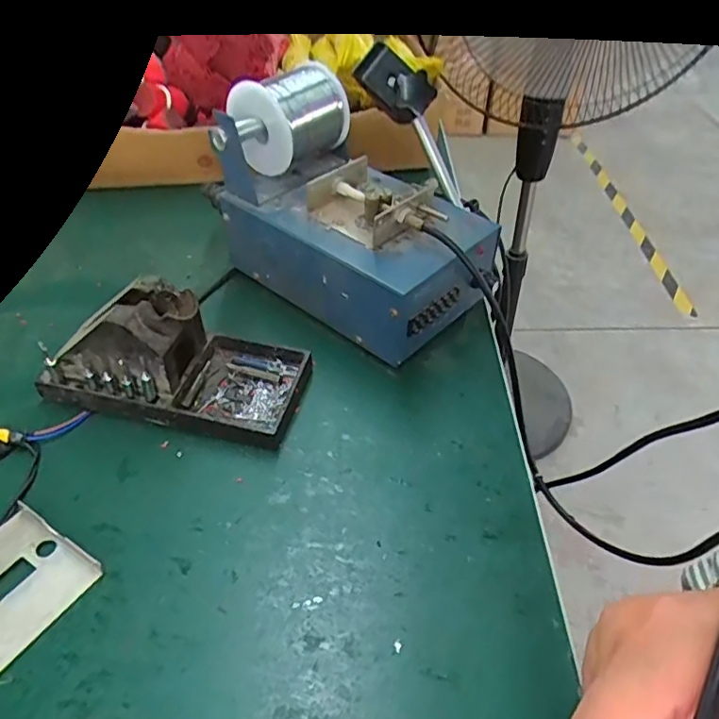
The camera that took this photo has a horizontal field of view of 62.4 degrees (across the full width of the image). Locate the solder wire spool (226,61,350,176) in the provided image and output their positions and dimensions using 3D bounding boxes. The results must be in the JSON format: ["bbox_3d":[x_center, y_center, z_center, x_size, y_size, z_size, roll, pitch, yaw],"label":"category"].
[{"bbox_3d":[-0.054,-0.193,0.464,0.065,0.063,0.068,27,51,26],"label":"solder wire spool"}]

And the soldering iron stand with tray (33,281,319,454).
[{"bbox_3d":[-0.118,-0.008,0.378,0.160,0.070,0.079,11,45,10],"label":"soldering iron stand with tray"}]

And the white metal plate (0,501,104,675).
[{"bbox_3d":[-0.178,0.114,0.297,0.066,0.010,0.069,24,48,22],"label":"white metal plate"}]

